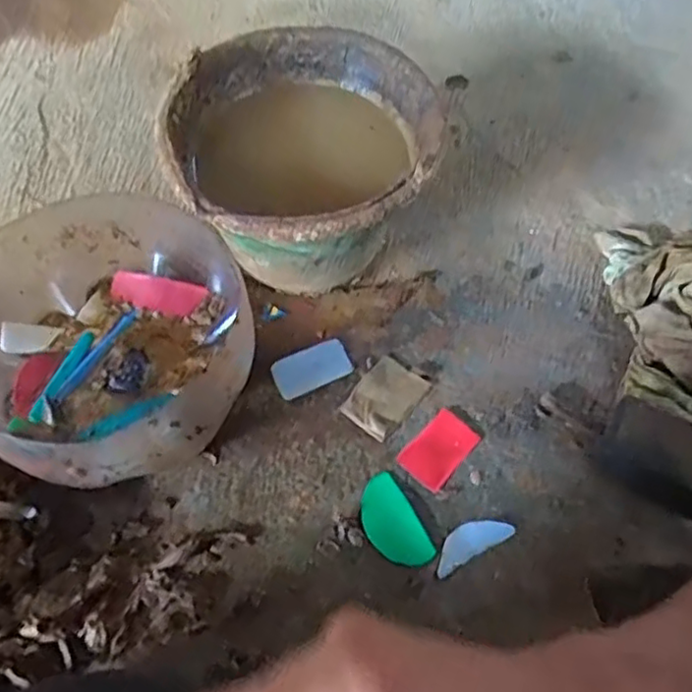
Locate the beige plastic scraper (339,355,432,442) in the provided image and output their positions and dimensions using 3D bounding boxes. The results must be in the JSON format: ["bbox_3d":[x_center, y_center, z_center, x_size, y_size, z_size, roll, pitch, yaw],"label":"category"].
[{"bbox_3d":[0.038,0.048,0.636,0.056,0.004,0.078,36,64,16],"label":"beige plastic scraper"}]

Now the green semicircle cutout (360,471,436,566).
[{"bbox_3d":[0.039,0.156,0.578,0.046,0.004,0.083,-25,64,-17],"label":"green semicircle cutout"}]

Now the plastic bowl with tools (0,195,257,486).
[{"bbox_3d":[-0.221,-0.001,0.590,0.246,0.134,0.259,2,60,-3],"label":"plastic bowl with tools"}]

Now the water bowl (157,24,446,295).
[{"bbox_3d":[-0.044,-0.166,0.669,0.245,0.184,0.269,2,60,-3],"label":"water bowl"}]

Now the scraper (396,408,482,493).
[{"bbox_3d":[0.088,0.095,0.614,0.047,0.008,0.075,38,64,17],"label":"scraper"}]

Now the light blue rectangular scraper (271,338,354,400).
[{"bbox_3d":[-0.034,0.021,0.648,0.076,0.004,0.042,-23,68,-11],"label":"light blue rectangular scraper"}]

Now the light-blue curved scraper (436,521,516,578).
[{"bbox_3d":[0.109,0.170,0.573,0.076,0.005,0.028,-25,64,-17],"label":"light-blue curved scraper"}]

